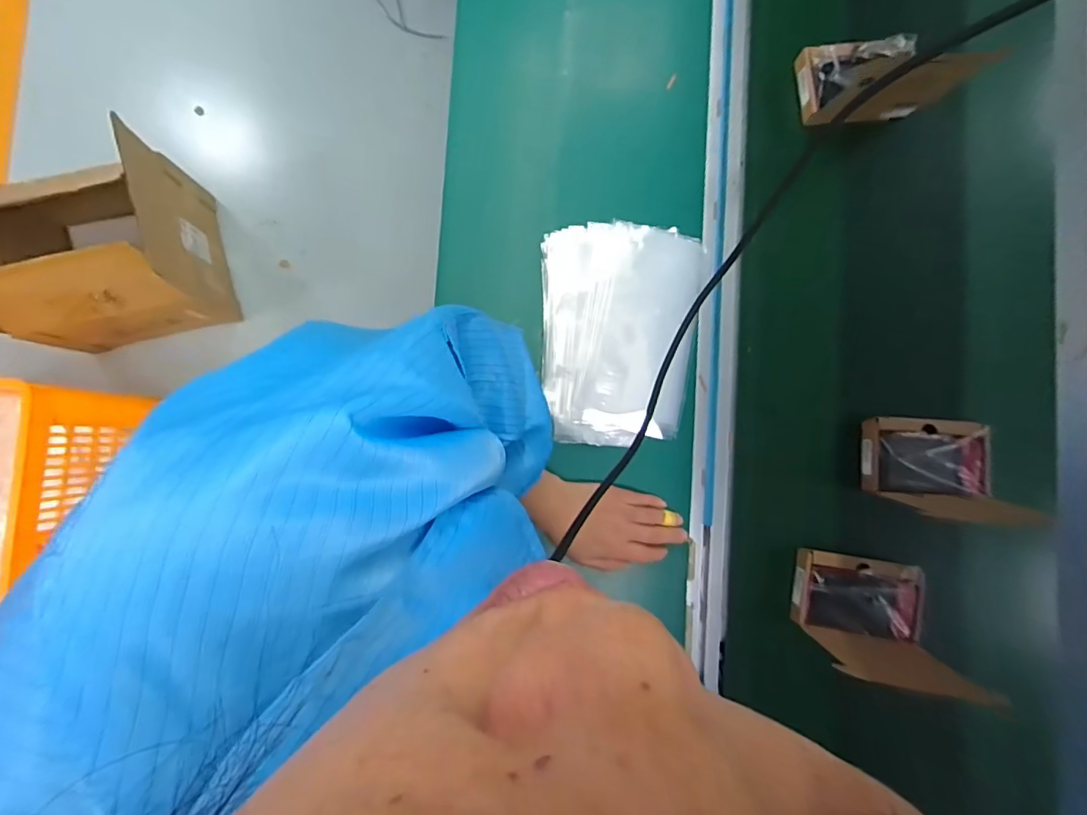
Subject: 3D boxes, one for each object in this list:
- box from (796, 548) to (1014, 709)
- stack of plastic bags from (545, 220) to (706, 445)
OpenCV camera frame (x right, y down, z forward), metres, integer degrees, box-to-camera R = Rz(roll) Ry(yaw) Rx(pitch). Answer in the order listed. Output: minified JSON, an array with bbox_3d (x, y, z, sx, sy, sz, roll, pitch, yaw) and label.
[{"bbox_3d":[0.364,0.211,0.522,0.156,0.158,0.094,8,86,-1],"label":"box"},{"bbox_3d":[0.090,-0.084,0.587,0.178,0.024,0.247,2,86,-1],"label":"stack of plastic bags"}]

